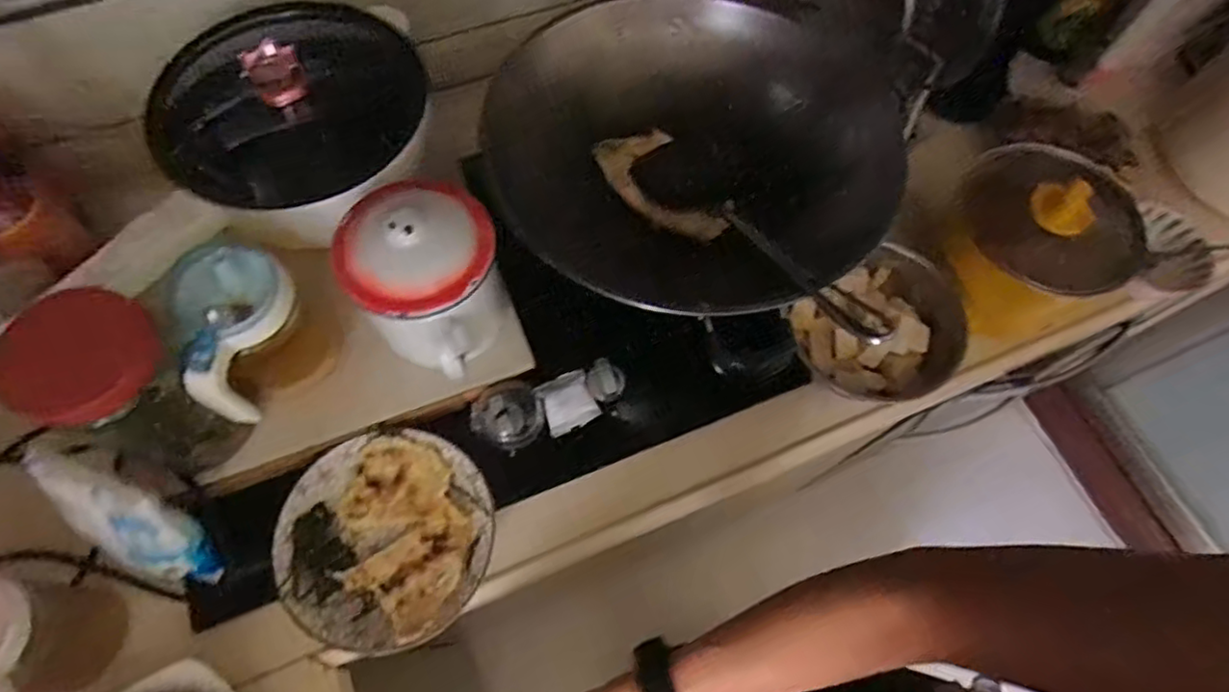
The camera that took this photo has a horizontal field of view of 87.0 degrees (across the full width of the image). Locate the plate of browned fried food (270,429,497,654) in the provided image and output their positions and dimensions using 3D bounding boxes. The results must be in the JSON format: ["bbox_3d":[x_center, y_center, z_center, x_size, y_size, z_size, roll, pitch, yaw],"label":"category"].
[{"bbox_3d":[-0.193,0.164,0.559,0.173,0.031,0.173,1,66,-2],"label":"plate of browned fried food"}]

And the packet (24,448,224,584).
[{"bbox_3d":[-0.377,0.140,0.505,0.053,0.164,0.037,-48,32,-20],"label":"packet"}]

